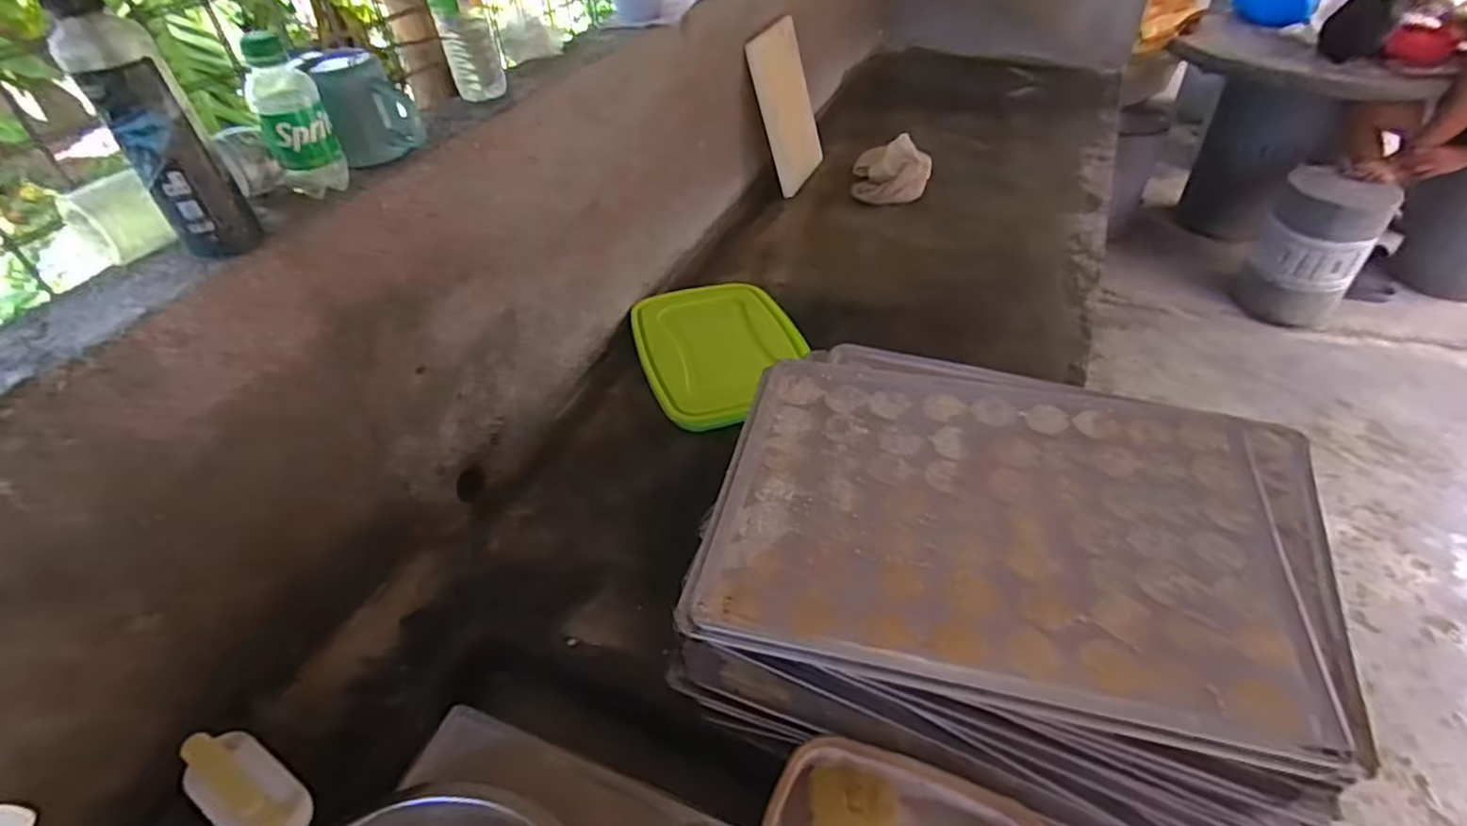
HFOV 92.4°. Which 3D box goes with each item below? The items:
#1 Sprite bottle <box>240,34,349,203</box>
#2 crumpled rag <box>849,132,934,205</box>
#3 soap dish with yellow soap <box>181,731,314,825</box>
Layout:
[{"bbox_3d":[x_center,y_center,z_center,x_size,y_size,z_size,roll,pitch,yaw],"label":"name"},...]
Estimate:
[{"bbox_3d":[-0.372,-0.248,0.594,0.052,0.121,0.050,-28,49,-24],"label":"Sprite bottle"},{"bbox_3d":[0.314,-0.485,1.399,0.151,0.086,0.152,5,44,9],"label":"crumpled rag"},{"bbox_3d":[-0.413,0.319,0.592,0.125,0.052,0.060,32,52,13],"label":"soap dish with yellow soap"}]

